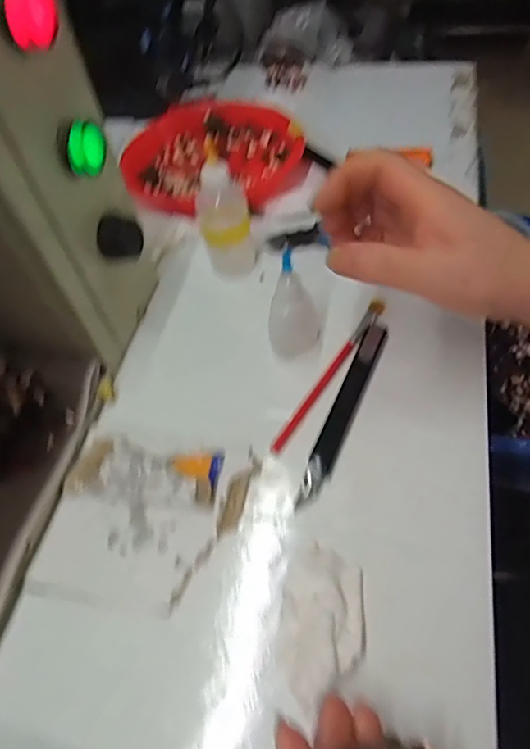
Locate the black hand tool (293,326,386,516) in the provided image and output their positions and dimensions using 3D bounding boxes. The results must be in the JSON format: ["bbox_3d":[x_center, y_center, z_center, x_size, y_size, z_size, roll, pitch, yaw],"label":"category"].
[{"bbox_3d":[0.052,0.022,0.340,0.016,0.008,0.141,19,59,17],"label":"black hand tool"}]

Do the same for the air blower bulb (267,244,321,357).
[{"bbox_3d":[0.019,-0.047,0.343,0.033,0.085,0.030,4,56,7],"label":"air blower bulb"}]

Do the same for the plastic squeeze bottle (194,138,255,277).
[{"bbox_3d":[-0.031,-0.125,0.397,0.038,0.103,0.031,-5,55,1],"label":"plastic squeeze bottle"}]

